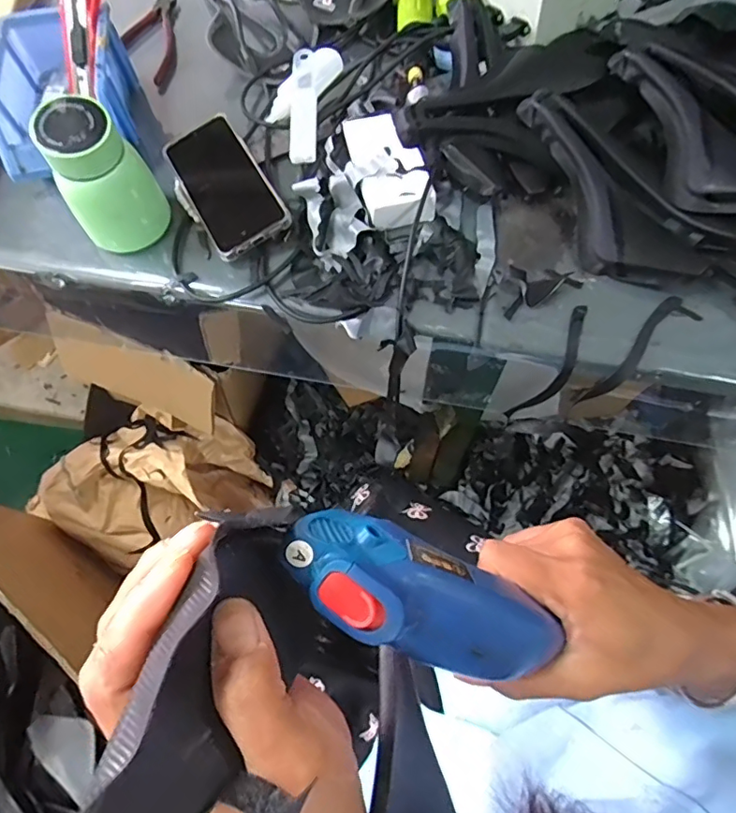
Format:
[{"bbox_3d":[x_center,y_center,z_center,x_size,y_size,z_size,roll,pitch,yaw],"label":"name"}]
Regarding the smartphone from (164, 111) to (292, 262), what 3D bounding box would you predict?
[{"bbox_3d":[-0.144,-0.217,0.522,0.084,0.016,0.159,-32,71,2],"label":"smartphone"}]

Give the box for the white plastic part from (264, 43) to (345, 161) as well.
[{"bbox_3d":[-0.074,-0.324,0.553,0.064,0.033,0.142,10,68,5],"label":"white plastic part"}]

